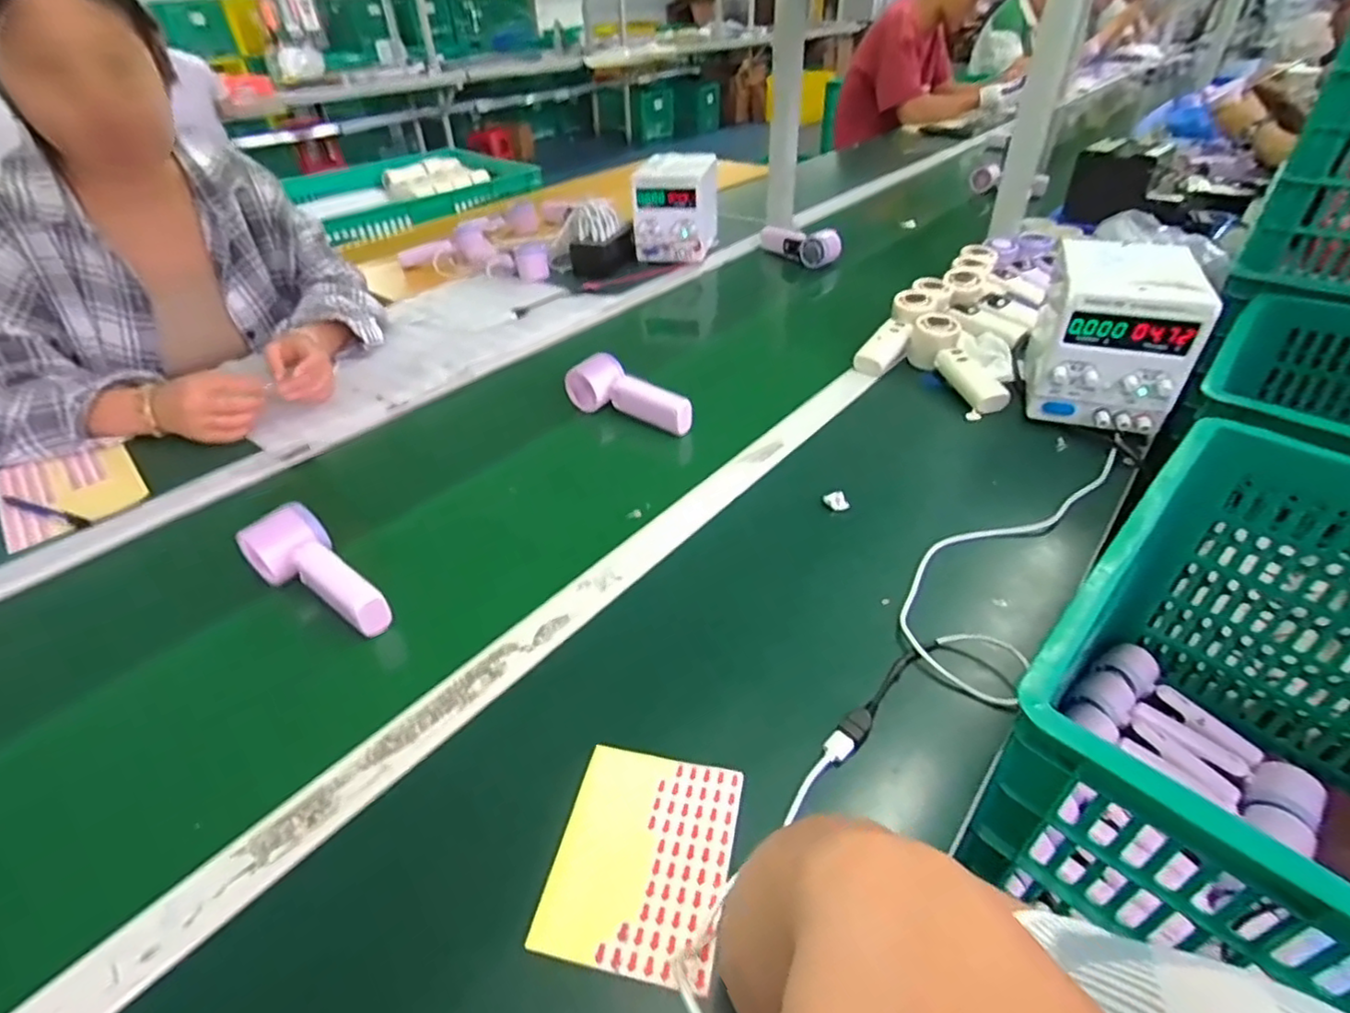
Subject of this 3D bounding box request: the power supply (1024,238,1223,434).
[{"bbox_3d":[0.475,-0.189,0.698,0.139,0.155,0.179,17,44,23],"label":"power supply"}]

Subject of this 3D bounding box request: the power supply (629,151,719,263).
[{"bbox_3d":[0.006,-0.561,1.200,0.130,0.154,0.139,11,41,16],"label":"power supply"}]

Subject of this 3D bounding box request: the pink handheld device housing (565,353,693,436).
[{"bbox_3d":[-0.053,-0.134,0.761,0.172,0.055,0.042,23,46,28],"label":"pink handheld device housing"}]

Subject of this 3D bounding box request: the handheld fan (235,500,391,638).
[{"bbox_3d":[-0.305,0.058,0.539,0.156,0.044,0.060,31,50,34],"label":"handheld fan"}]

